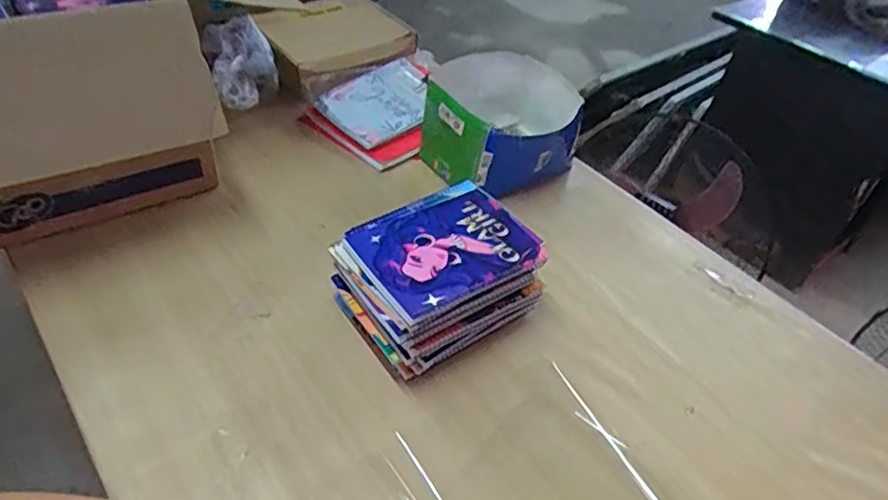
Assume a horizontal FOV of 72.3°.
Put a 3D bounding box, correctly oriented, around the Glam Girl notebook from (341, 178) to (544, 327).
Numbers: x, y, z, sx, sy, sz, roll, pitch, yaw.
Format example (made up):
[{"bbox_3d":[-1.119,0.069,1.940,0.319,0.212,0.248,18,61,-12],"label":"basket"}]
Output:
[{"bbox_3d":[0.003,-0.009,0.707,0.203,0.017,0.159,-25,51,-29],"label":"Glam Girl notebook"}]

